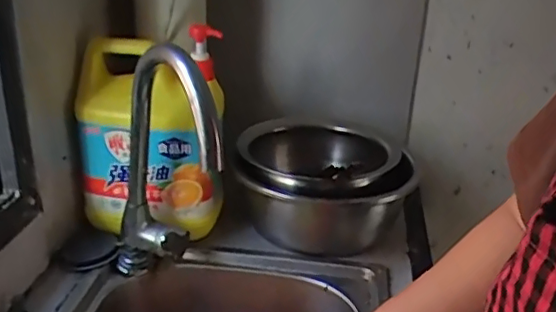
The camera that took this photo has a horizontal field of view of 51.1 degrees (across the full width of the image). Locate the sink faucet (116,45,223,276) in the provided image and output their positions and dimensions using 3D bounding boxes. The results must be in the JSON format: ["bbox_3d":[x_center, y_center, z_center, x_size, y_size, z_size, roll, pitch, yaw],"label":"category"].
[{"bbox_3d":[-0.133,0.040,0.682,0.072,0.335,0.221,-4,25,-23],"label":"sink faucet"}]

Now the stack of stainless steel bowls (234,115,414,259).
[{"bbox_3d":[0.065,0.035,0.910,0.250,0.136,0.254,8,23,5],"label":"stack of stainless steel bowls"}]

